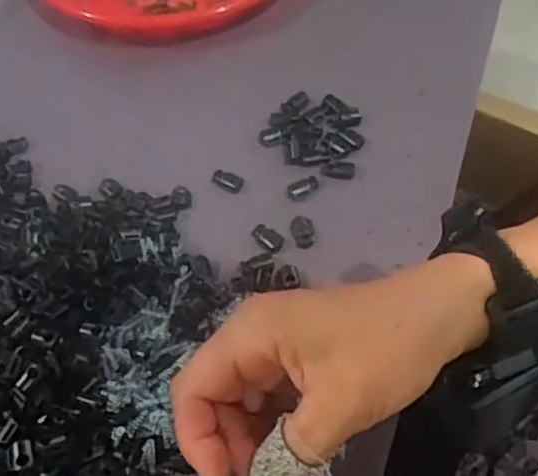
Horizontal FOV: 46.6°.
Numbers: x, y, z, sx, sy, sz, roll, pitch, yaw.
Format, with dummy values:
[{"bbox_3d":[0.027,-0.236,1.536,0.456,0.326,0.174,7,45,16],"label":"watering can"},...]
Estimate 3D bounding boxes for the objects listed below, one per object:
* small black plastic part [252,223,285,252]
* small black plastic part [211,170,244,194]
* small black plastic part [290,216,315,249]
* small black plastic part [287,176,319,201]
[{"bbox_3d":[-0.001,0.000,0.399,0.023,0.005,0.013,35,65,22],"label":"small black plastic part"},{"bbox_3d":[-0.029,-0.040,0.428,0.023,0.004,0.014,21,60,15],"label":"small black plastic part"},{"bbox_3d":[0.022,-0.004,0.400,0.015,0.004,0.023,-8,57,-3],"label":"small black plastic part"},{"bbox_3d":[0.023,-0.034,0.421,0.023,0.004,0.014,-30,61,-16],"label":"small black plastic part"}]

